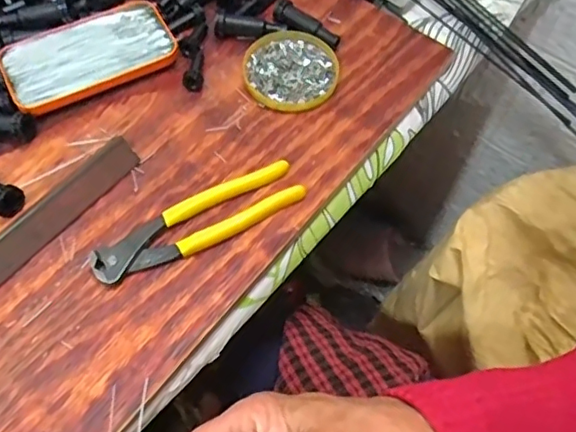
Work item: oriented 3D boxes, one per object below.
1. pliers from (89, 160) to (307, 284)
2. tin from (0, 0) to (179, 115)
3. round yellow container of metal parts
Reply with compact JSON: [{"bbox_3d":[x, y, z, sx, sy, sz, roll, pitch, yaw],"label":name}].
[{"bbox_3d":[-0.067,0.005,0.438,0.163,0.016,0.038,-26,65,-15],"label":"pliers"},{"bbox_3d":[-0.174,-0.141,0.510,0.145,0.017,0.074,-28,66,-16],"label":"tin"},{"bbox_3d":[0.002,-0.130,0.515,0.082,0.011,0.084,1,61,-1],"label":"round yellow container of metal parts"}]

